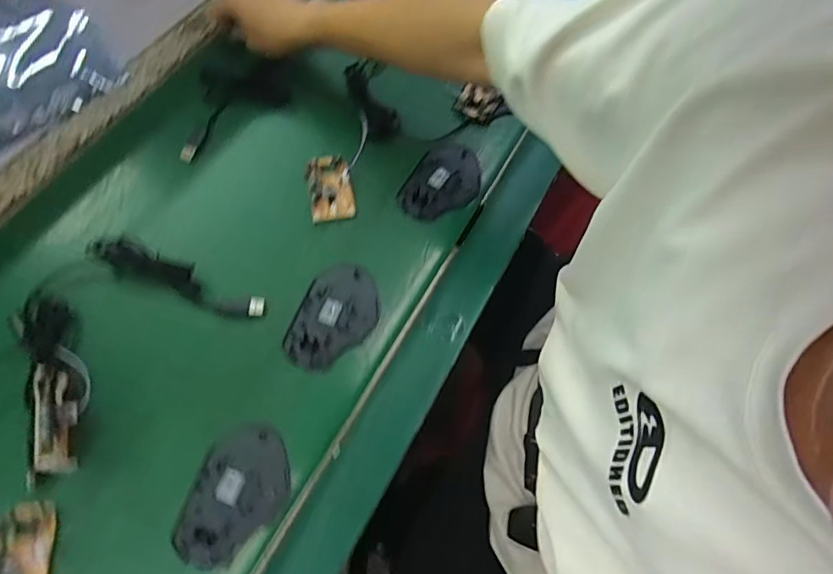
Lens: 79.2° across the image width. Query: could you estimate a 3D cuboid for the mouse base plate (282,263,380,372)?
[{"bbox_3d":[-0.079,0.027,0.480,0.071,0.009,0.109,35,68,11],"label":"mouse base plate"}]

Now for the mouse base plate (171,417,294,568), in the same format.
[{"bbox_3d":[-0.146,0.169,0.413,0.073,0.010,0.110,18,66,4],"label":"mouse base plate"}]

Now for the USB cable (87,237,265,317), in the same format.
[{"bbox_3d":[-0.227,-0.010,0.481,0.170,0.021,0.035,20,66,5],"label":"USB cable"}]

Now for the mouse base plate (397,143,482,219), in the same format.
[{"bbox_3d":[0.031,-0.116,0.551,0.069,0.015,0.104,29,67,9],"label":"mouse base plate"}]

